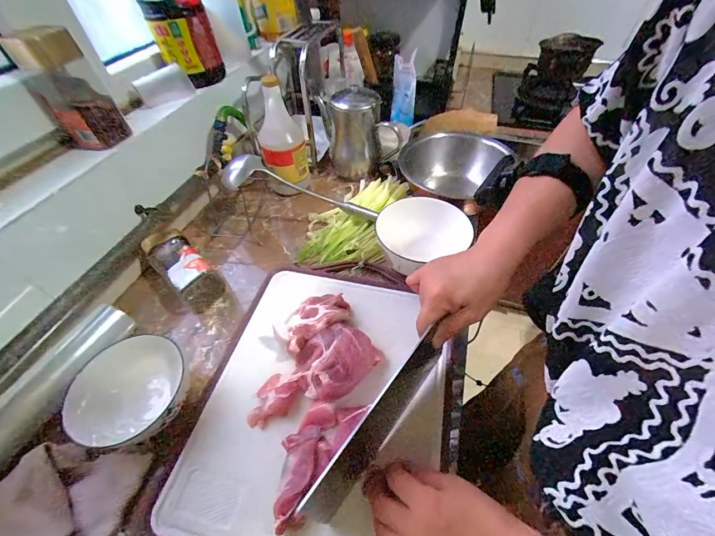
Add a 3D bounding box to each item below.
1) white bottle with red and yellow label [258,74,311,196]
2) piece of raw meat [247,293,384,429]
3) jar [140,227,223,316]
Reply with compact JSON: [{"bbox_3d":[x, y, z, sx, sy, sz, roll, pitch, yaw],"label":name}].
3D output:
[{"bbox_3d":[-0.149,-0.257,0.625,0.098,0.218,0.112,-10,51,-7],"label":"white bottle with red and yellow label"},{"bbox_3d":[-0.067,0.119,0.404,0.170,0.049,0.131,-28,55,-18],"label":"piece of raw meat"},{"bbox_3d":[-0.283,0.000,0.510,0.156,0.068,0.060,36,59,26],"label":"jar"}]

